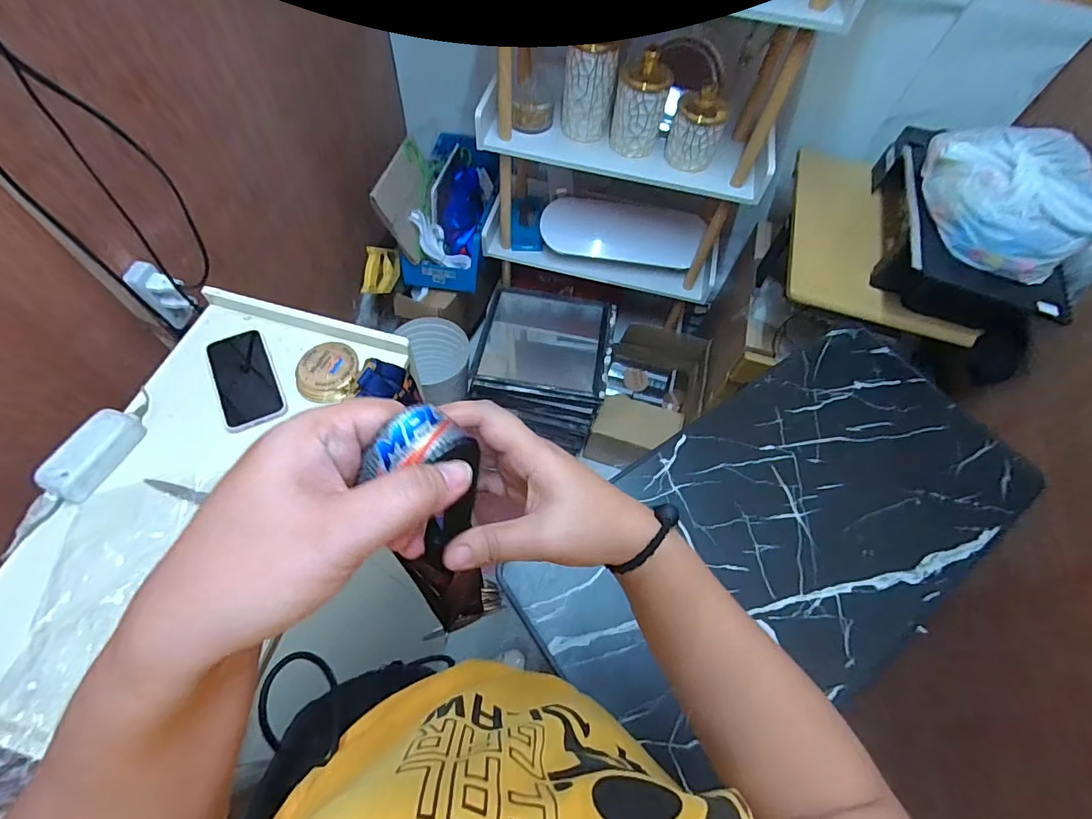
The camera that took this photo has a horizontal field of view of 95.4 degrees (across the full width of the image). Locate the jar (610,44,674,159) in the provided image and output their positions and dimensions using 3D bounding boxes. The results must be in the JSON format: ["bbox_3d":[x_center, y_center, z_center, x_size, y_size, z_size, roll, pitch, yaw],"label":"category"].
[{"bbox_3d":[0.196,-0.636,1.037,0.102,0.171,0.093,8,61,1],"label":"jar"}]

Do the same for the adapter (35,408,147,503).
[{"bbox_3d":[-0.522,0.049,0.575,0.045,0.034,0.113,16,61,5],"label":"adapter"}]

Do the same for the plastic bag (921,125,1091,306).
[{"bbox_3d":[0.787,-0.358,0.841,0.251,0.116,0.306,-2,61,-5],"label":"plastic bag"}]

